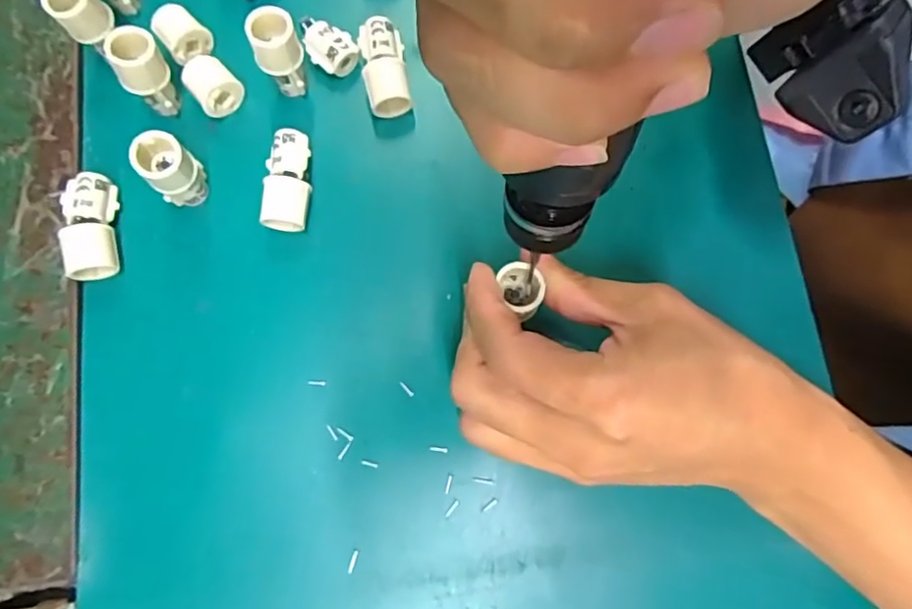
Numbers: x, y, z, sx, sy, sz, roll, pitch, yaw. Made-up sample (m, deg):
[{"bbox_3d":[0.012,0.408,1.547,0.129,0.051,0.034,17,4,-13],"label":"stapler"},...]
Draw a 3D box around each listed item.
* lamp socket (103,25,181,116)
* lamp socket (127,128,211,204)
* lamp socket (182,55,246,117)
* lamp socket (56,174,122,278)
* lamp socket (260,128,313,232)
[{"bbox_3d":[-0.131,-0.098,0.265,0.020,0.041,0.018,-40,80,-8],"label":"lamp socket"},{"bbox_3d":[-0.115,-0.053,0.255,0.018,0.042,0.020,42,81,9],"label":"lamp socket"},{"bbox_3d":[-0.109,-0.097,0.277,0.019,0.017,0.022,-43,81,-8],"label":"lamp socket"},{"bbox_3d":[-0.154,-0.033,0.260,0.019,0.015,0.045,-10,78,-2],"label":"lamp socket"},{"bbox_3d":[-0.071,-0.053,0.267,0.018,0.019,0.045,0,78,0],"label":"lamp socket"}]

